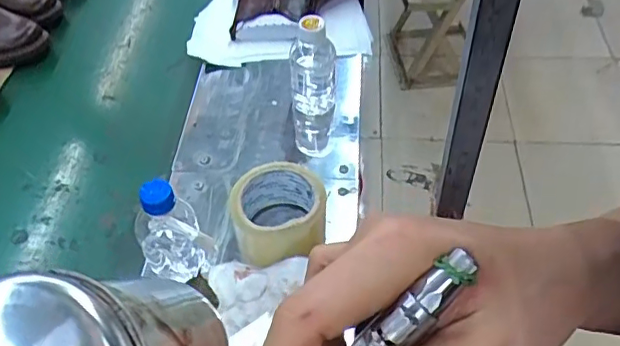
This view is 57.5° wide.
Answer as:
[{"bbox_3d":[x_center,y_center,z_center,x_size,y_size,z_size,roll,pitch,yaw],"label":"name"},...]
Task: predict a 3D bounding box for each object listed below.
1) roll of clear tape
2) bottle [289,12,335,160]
[{"bbox_3d":[-0.033,0.047,0.634,0.099,0.083,0.099,-3,52,4],"label":"roll of clear tape"},{"bbox_3d":[0.002,-0.115,0.809,0.071,0.206,0.069,-2,52,4],"label":"bottle"}]

